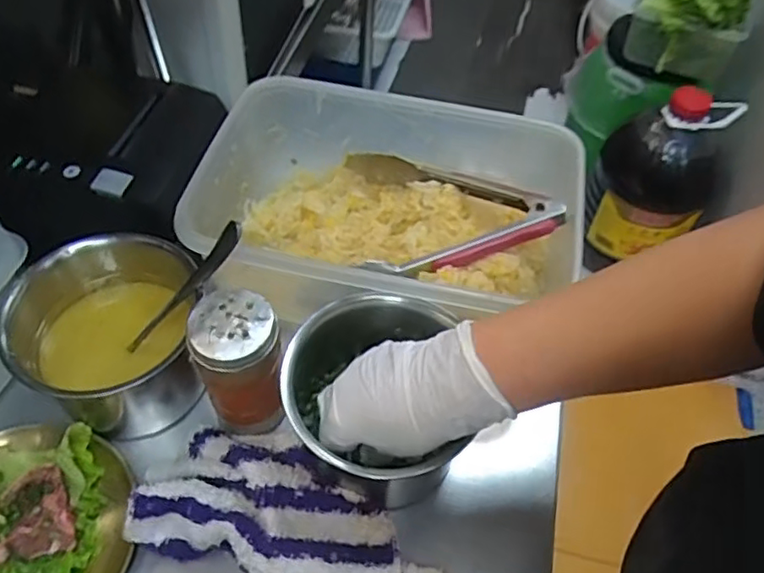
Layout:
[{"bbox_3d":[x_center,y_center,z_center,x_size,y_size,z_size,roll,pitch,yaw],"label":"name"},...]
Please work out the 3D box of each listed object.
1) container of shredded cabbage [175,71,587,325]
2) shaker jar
[{"bbox_3d":[0.011,-0.070,0.553,0.313,0.097,0.240,10,53,5],"label":"container of shredded cabbage"},{"bbox_3d":[-0.099,0.061,0.453,0.055,0.120,0.055,1,53,-2],"label":"shaker jar"}]

